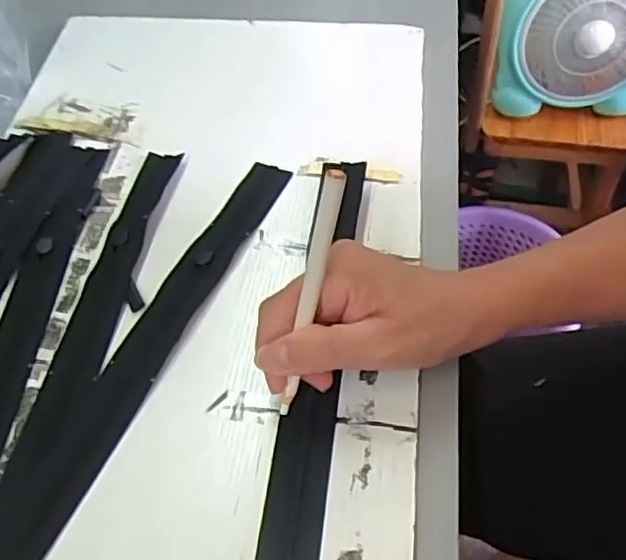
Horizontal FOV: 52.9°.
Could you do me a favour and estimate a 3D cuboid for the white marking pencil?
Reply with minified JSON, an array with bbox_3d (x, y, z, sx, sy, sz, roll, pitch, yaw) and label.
[{"bbox_3d":[-0.002,0.013,0.307,0.008,0.145,0.005,24,34,17],"label":"white marking pencil"}]

